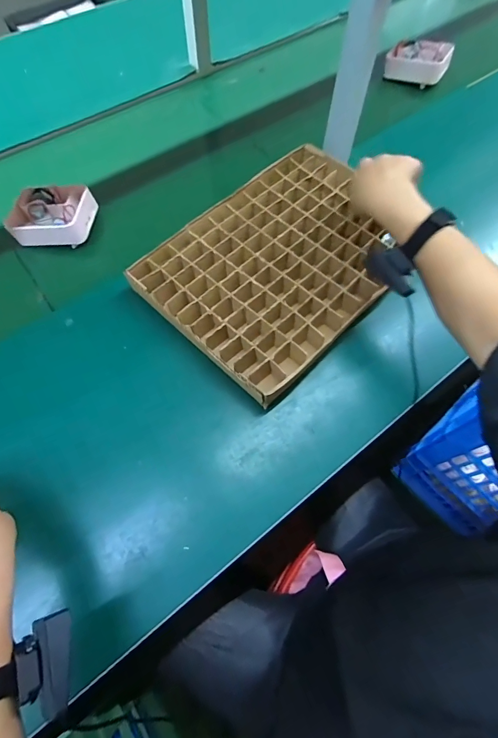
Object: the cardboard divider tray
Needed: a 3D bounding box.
[{"bbox_3d":[0.057,-0.173,0.571,0.288,0.042,0.404,41,71,17],"label":"cardboard divider tray"}]

